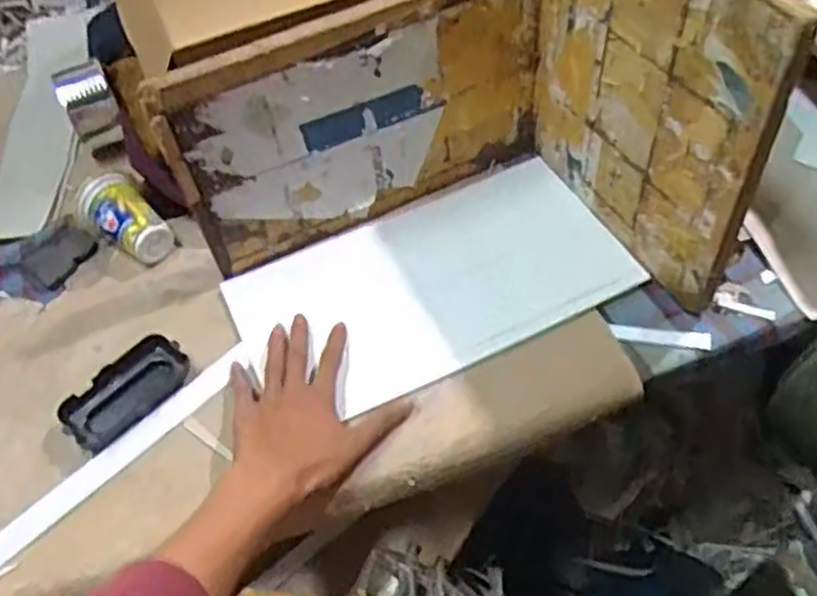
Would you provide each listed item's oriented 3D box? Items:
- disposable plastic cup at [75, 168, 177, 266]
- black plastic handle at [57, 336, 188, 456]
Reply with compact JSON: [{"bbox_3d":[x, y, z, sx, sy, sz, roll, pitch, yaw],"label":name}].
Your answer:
[{"bbox_3d":[-0.279,-0.075,0.742,0.063,0.048,0.108,-39,62,-19],"label":"disposable plastic cup"},{"bbox_3d":[-0.240,0.078,0.649,0.051,0.018,0.107,38,67,25],"label":"black plastic handle"}]

